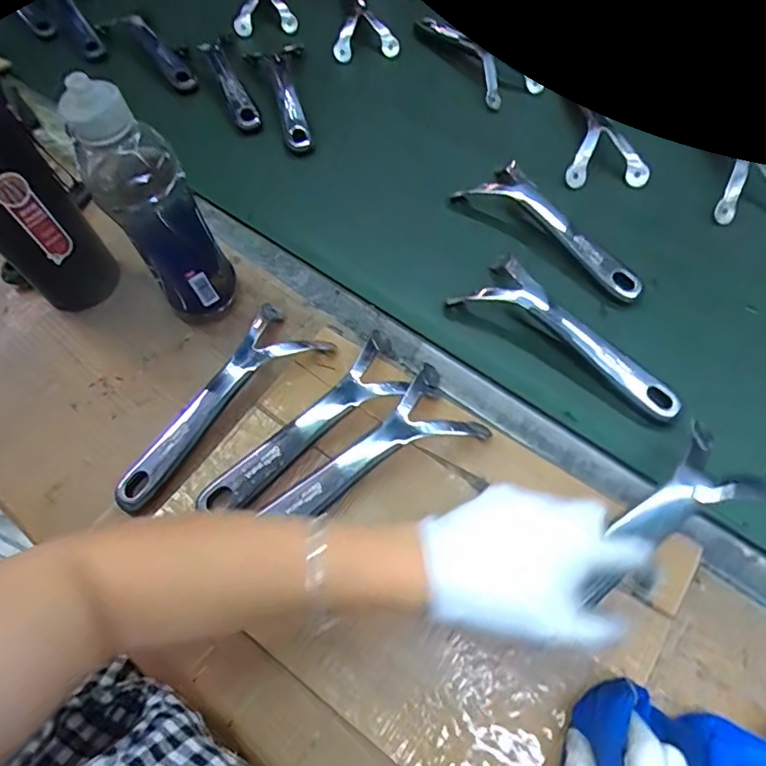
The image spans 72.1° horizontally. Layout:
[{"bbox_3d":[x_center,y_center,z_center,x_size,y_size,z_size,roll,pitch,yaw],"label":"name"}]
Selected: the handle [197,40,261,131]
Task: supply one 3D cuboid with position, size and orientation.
[{"bbox_3d":[-0.207,-0.403,0.706,0.032,0.016,0.201,-23,62,-9],"label":"handle"}]

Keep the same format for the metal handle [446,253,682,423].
[{"bbox_3d":[0.176,-0.051,0.481,0.219,0.037,0.081,34,67,20],"label":"metal handle"}]

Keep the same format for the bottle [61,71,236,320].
[{"bbox_3d":[-0.183,-0.133,0.442,0.055,0.219,0.058,24,64,16],"label":"bottle"}]

